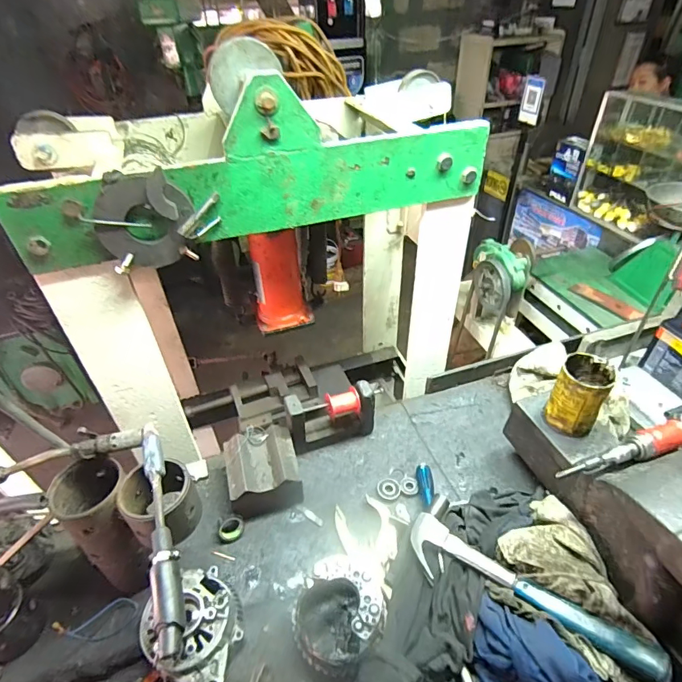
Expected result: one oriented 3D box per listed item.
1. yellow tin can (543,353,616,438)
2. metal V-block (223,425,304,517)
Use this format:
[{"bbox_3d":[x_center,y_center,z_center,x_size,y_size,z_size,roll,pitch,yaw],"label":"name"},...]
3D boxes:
[{"bbox_3d":[0.376,0.084,0.674,0.073,0.114,0.083,28,49,31],"label":"yellow tin can"},{"bbox_3d":[-0.139,0.231,0.761,0.122,0.092,0.126,-13,41,-13],"label":"metal V-block"}]

